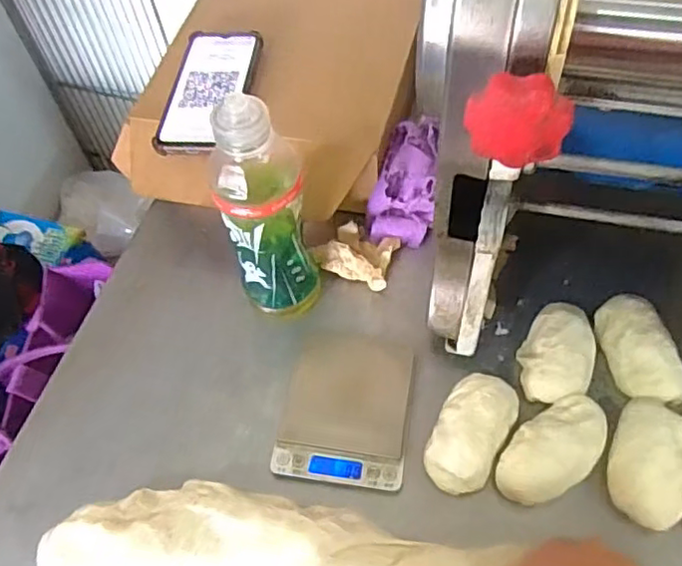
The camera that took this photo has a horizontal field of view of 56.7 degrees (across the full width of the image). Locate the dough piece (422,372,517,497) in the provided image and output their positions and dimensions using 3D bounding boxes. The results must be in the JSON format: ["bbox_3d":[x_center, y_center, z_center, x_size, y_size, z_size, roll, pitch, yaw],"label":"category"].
[{"bbox_3d":[0.103,0.118,0.502,0.052,0.030,0.096,24,61,19],"label":"dough piece"}]

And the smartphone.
[{"bbox_3d":[-0.131,-0.197,0.632,0.075,0.007,0.161,4,57,7],"label":"smartphone"}]

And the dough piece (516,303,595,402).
[{"bbox_3d":[0.181,0.058,0.526,0.055,0.038,0.091,17,59,15],"label":"dough piece"}]

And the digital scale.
[{"bbox_3d":[0.005,0.104,0.528,0.100,0.026,0.125,7,57,9],"label":"digital scale"}]

